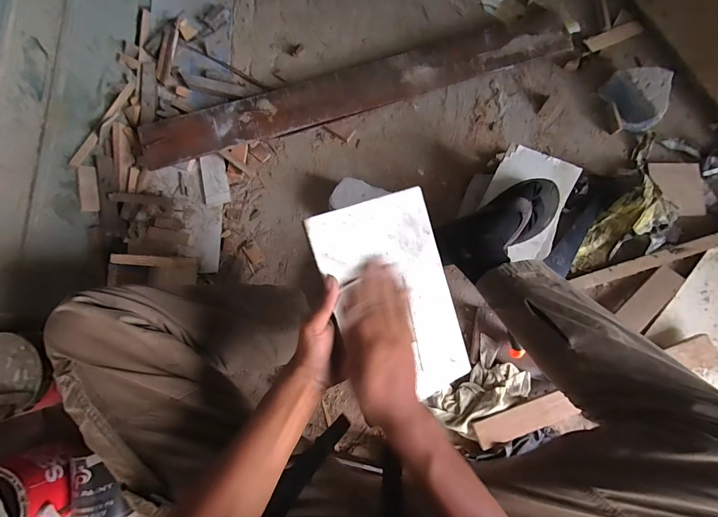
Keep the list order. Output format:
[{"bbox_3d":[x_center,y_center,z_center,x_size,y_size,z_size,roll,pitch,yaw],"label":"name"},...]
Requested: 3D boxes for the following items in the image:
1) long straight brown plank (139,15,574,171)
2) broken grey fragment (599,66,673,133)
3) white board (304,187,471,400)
[{"bbox_3d":[0.005,-0.415,0.815,1.073,0.065,0.130,-19,78,-3],"label":"long straight brown plank"},{"bbox_3d":[0.670,-0.384,0.792,0.113,0.065,0.150,-24,79,-3],"label":"broken grey fragment"},{"bbox_3d":[0.045,0.052,0.395,0.147,0.010,0.243,-20,98,-18],"label":"white board"}]

